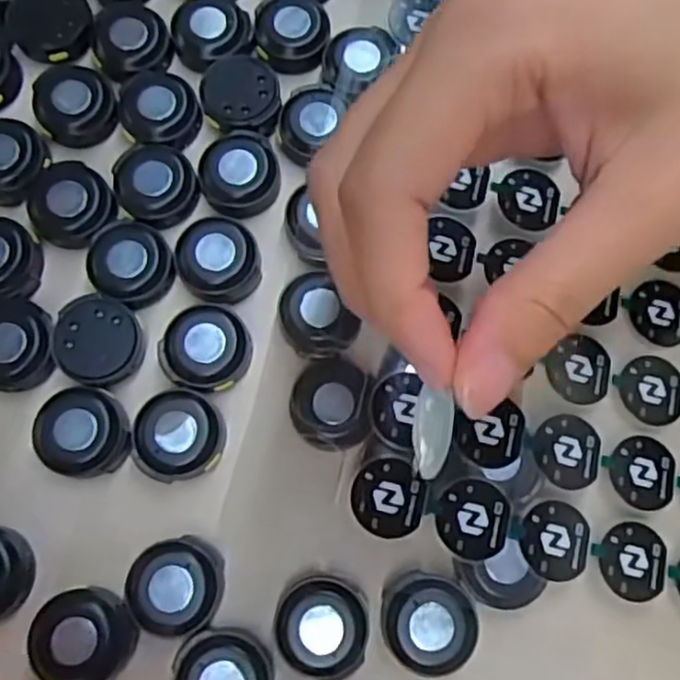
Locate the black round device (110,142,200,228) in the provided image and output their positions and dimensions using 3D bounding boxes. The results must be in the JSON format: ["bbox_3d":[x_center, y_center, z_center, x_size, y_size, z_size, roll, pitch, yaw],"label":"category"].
[{"bbox_3d":[-0.067,-0.057,0.259,0.032,0.007,0.028,43,78,8],"label":"black round device"}]

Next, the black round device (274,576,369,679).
[{"bbox_3d":[-0.005,0.089,0.222,0.028,0.011,0.028,0,76,-2],"label":"black round device"}]

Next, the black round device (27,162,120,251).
[{"bbox_3d":[-0.098,-0.050,0.256,0.031,0.010,0.030,0,76,-2],"label":"black round device"}]

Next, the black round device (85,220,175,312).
[{"bbox_3d":[-0.074,-0.027,0.253,0.029,0.010,0.029,0,76,-2],"label":"black round device"}]

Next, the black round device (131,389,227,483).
[{"bbox_3d":[-0.054,0.032,0.237,0.029,0.011,0.029,0,76,-2],"label":"black round device"}]

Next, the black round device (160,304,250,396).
[{"bbox_3d":[-0.046,0.003,0.244,0.030,0.007,0.029,0,76,-2],"label":"black round device"}]

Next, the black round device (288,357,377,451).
[{"bbox_3d":[-0.003,0.022,0.240,0.026,0.015,0.029,7,76,0],"label":"black round device"}]

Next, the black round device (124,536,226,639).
[{"bbox_3d":[-0.052,0.078,0.225,0.030,0.010,0.027,-18,77,-6],"label":"black round device"}]

